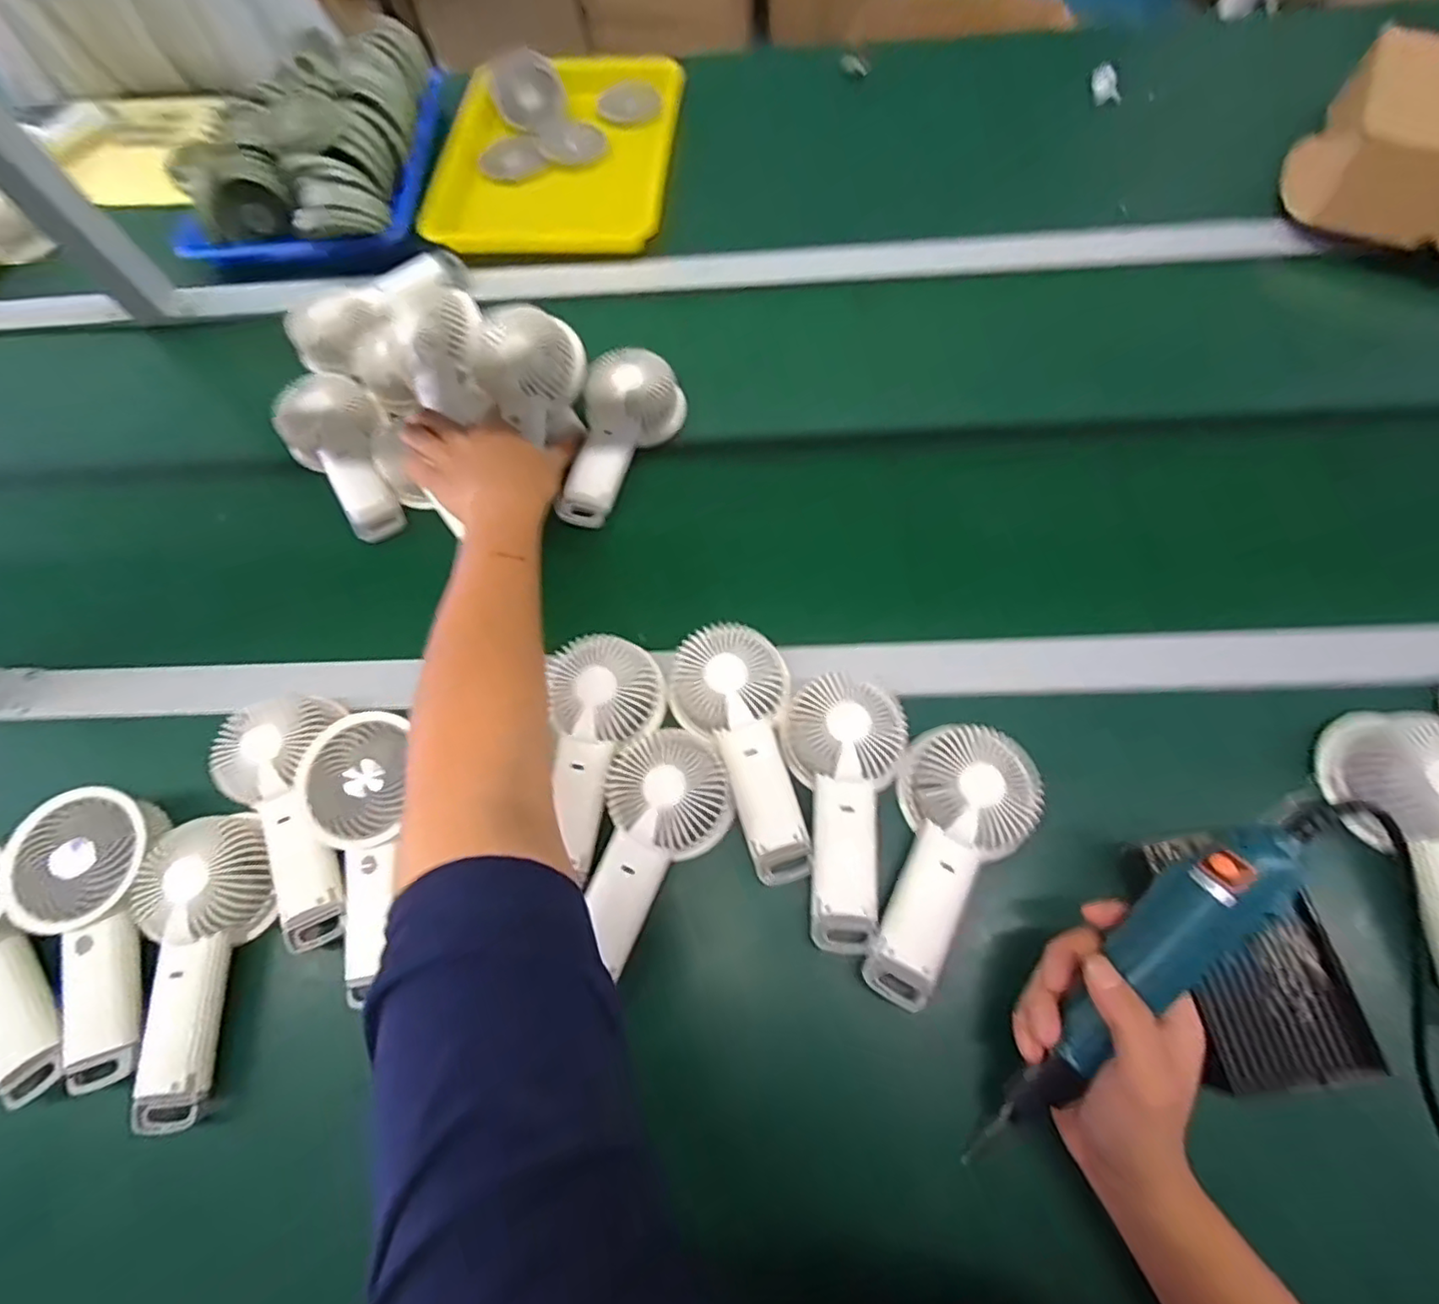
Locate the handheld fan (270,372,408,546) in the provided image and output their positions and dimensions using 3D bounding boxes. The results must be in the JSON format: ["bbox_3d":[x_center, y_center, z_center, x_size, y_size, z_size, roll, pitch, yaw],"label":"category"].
[{"bbox_3d":[-0.331,-0.177,0.560,0.085,0.043,0.163,-35,71,-10],"label":"handheld fan"}]

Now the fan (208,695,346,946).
[{"bbox_3d":[-0.300,0.113,0.443,0.080,0.040,0.172,-23,69,-6],"label":"fan"}]

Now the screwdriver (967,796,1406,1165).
[{"bbox_3d":[0.221,0.173,0.333,0.033,0.036,0.263,39,102,16],"label":"screwdriver"}]

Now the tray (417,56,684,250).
[{"bbox_3d":[-0.190,-0.578,0.716,0.277,0.031,0.293,-1,69,3],"label":"tray"}]

